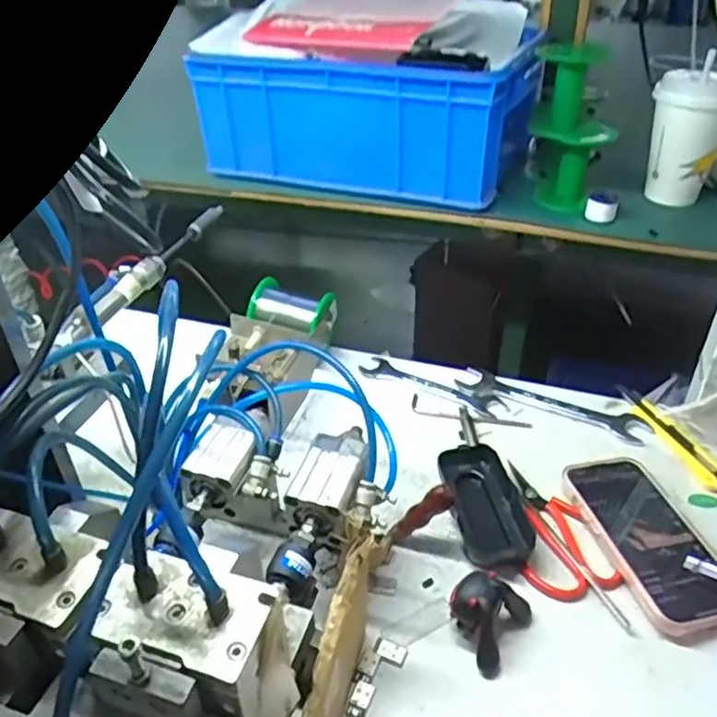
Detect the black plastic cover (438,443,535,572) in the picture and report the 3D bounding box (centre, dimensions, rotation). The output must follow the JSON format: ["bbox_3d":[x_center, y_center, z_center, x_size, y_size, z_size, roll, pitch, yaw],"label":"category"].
[{"bbox_3d":[0.101,0.117,0.531,0.056,0.024,0.112,-7,37,-8],"label":"black plastic cover"}]

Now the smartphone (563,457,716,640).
[{"bbox_3d":[0.221,0.135,0.508,0.079,0.018,0.156,-10,38,-13],"label":"smartphone"}]

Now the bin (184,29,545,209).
[{"bbox_3d":[0.010,-0.278,0.729,0.327,0.124,0.194,15,40,20],"label":"bin"}]

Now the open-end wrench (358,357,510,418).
[{"bbox_3d":[0.073,0.027,0.665,0.149,0.005,0.032,20,41,25],"label":"open-end wrench"}]

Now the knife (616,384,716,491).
[{"bbox_3d":[0.282,0.066,0.602,0.026,0.009,0.132,-13,38,-15],"label":"knife"}]

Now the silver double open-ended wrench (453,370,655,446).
[{"bbox_3d":[0.183,0.044,0.637,0.179,0.009,0.036,18,41,23],"label":"silver double open-ended wrench"}]

